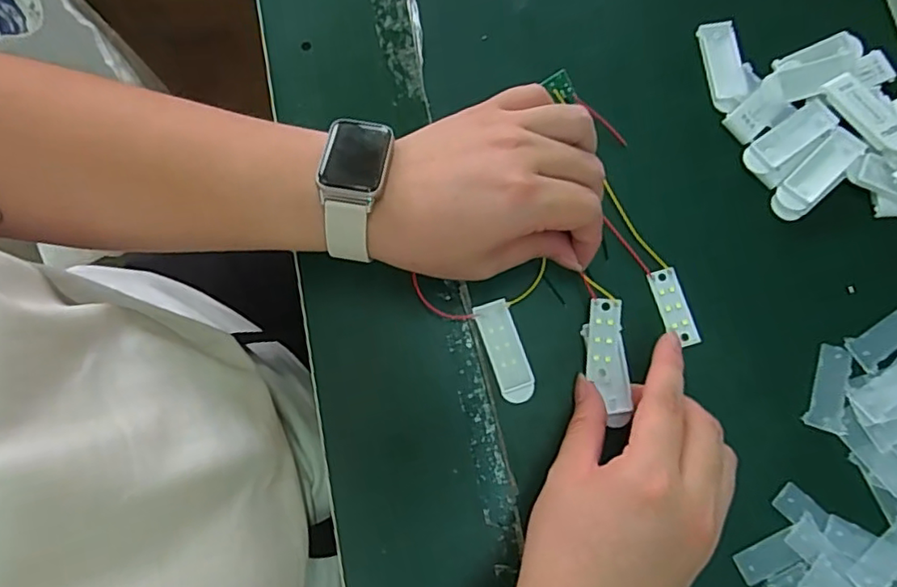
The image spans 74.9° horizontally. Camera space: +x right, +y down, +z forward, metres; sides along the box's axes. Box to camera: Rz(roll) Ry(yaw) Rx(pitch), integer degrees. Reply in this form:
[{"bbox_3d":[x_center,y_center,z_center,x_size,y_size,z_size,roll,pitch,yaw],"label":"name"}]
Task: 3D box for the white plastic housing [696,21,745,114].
[{"bbox_3d":[0.170,-0.142,0.361,0.021,0.008,0.058,-4,79,1],"label":"white plastic housing"}]

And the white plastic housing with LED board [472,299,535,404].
[{"bbox_3d":[0.033,0.033,0.335,0.021,0.006,0.057,-18,79,-2],"label":"white plastic housing with LED board"}]

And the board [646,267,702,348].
[{"bbox_3d":[0.131,0.008,0.341,0.018,0.004,0.045,-21,80,-3],"label":"board"}]

